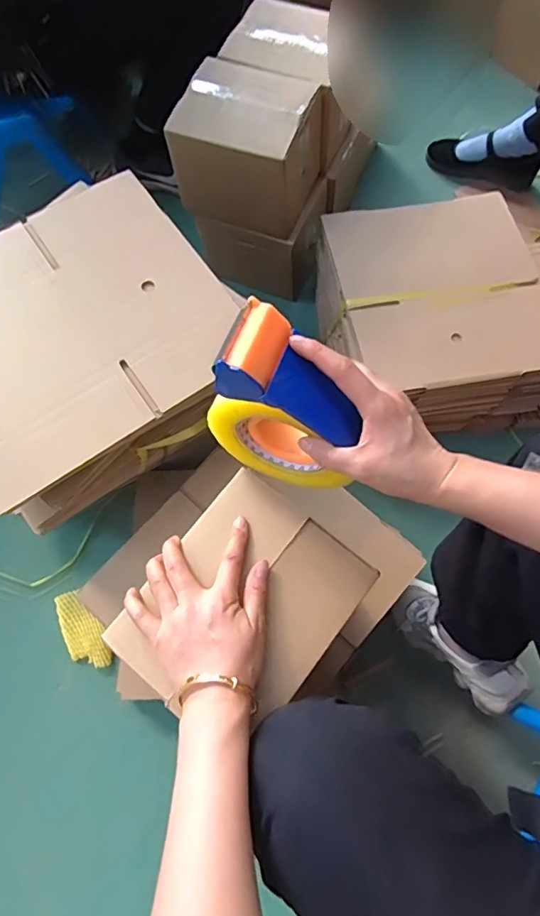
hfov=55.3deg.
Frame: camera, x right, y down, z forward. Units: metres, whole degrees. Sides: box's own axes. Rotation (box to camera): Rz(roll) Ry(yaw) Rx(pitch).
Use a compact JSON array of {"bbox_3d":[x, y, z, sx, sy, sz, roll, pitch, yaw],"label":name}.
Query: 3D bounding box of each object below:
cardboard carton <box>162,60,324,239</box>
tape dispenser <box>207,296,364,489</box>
[{"bbox_3d":[-0.032,-0.494,0.836,0.197,0.163,0.165,20,71,10],"label":"cardboard carton"},{"bbox_3d":[0.009,-0.036,0.405,0.115,0.166,0.060,16,63,13],"label":"tape dispenser"}]

